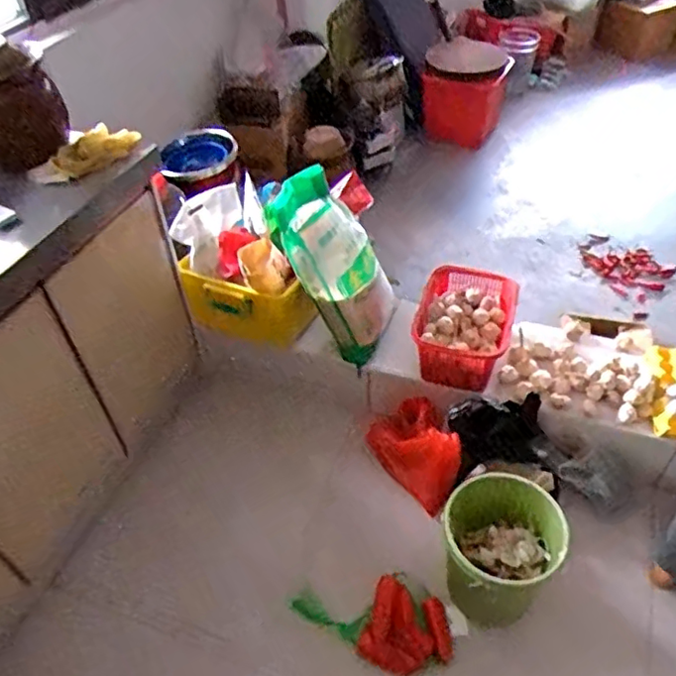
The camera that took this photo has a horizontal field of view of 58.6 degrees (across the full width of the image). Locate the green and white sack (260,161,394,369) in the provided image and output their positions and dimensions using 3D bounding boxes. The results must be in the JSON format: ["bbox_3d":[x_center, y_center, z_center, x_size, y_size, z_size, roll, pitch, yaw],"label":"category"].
[{"bbox_3d":[-0.009,-0.188,1.632,0.258,0.521,0.264,-30,8,-24],"label":"green and white sack"}]

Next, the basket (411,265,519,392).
[{"bbox_3d":[0.336,-0.034,1.603,0.242,0.139,0.321,13,47,17],"label":"basket"}]

